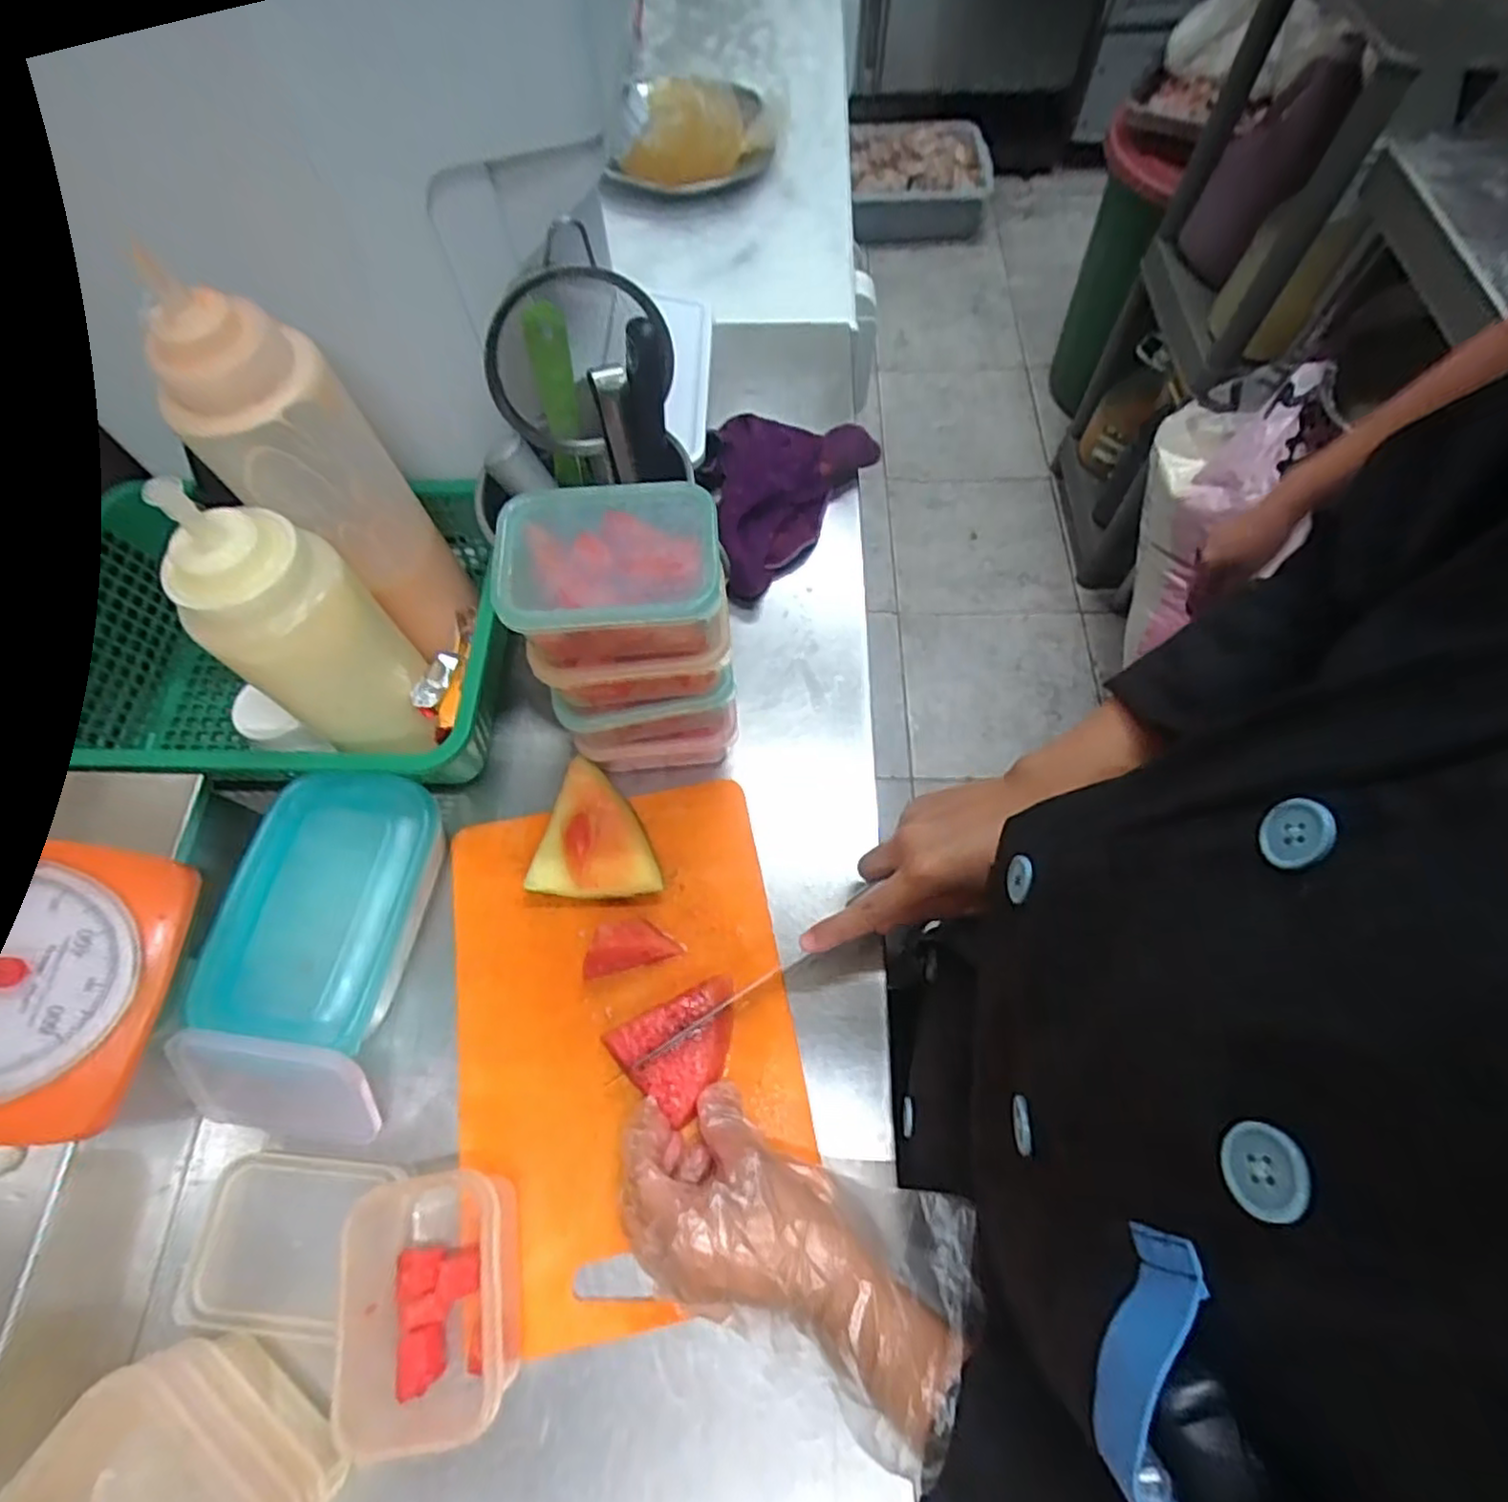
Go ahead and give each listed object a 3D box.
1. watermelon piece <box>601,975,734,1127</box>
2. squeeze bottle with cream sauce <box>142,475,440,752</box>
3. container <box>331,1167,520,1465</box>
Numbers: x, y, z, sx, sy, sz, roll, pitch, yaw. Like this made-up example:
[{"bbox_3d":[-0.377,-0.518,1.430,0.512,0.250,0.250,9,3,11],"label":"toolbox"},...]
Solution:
[{"bbox_3d":[-0.040,0.167,0.418,0.063,0.018,0.073,40,72,17],"label":"watermelon piece"},{"bbox_3d":[-0.246,-0.066,0.388,0.065,0.170,0.067,-10,65,-3],"label":"squeeze bottle with cream sauce"},{"bbox_3d":[-0.160,0.281,0.361,0.082,0.043,0.117,-9,66,-3],"label":"container"}]

